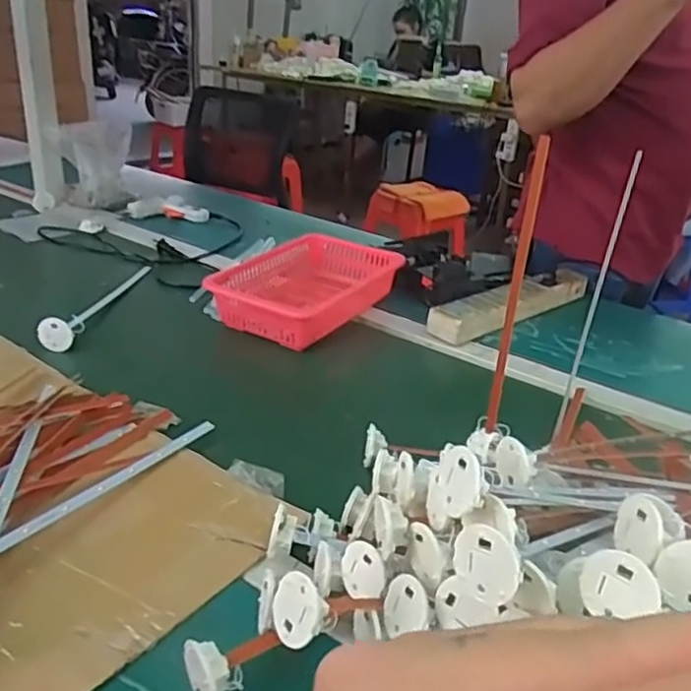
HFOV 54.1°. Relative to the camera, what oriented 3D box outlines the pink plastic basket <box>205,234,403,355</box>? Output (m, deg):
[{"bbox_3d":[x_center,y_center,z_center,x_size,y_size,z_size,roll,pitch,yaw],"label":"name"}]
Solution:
[{"bbox_3d":[-0.059,-0.066,0.912,0.186,0.087,0.244,18,29,26],"label":"pink plastic basket"}]

